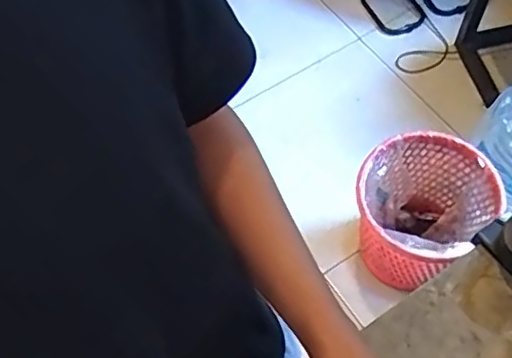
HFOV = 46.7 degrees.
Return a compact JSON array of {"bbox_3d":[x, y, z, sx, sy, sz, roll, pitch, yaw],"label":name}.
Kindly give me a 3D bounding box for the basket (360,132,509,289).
[{"bbox_3d":[0.396,0.076,1.464,0.302,0.262,0.277,-1,61,2],"label":"basket"}]

